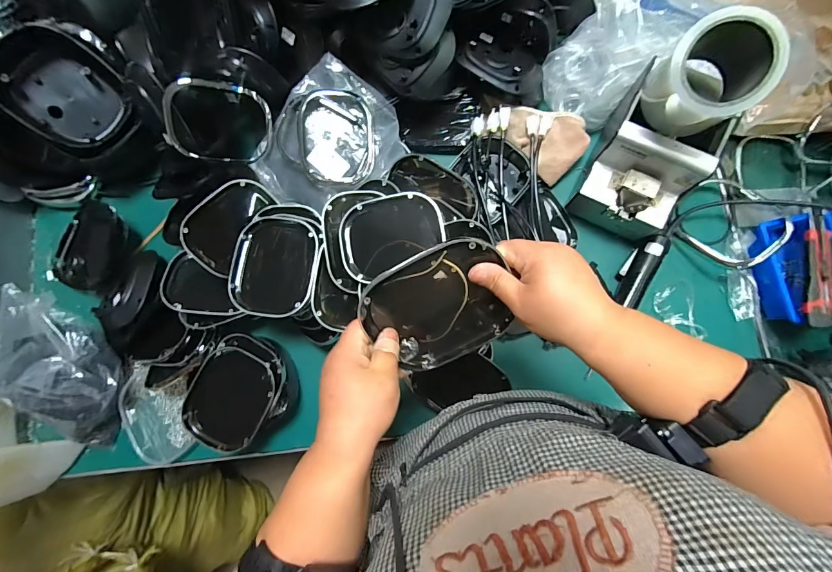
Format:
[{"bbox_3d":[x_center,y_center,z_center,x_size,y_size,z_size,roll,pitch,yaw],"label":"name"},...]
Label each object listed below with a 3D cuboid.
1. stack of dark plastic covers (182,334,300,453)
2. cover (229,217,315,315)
[{"bbox_3d":[-0.253,0.155,0.549,0.131,0.071,0.156,34,87,9],"label":"stack of dark plastic covers"},{"bbox_3d":[-0.201,-0.029,0.518,0.114,0.028,0.141,2,82,7],"label":"cover"}]

